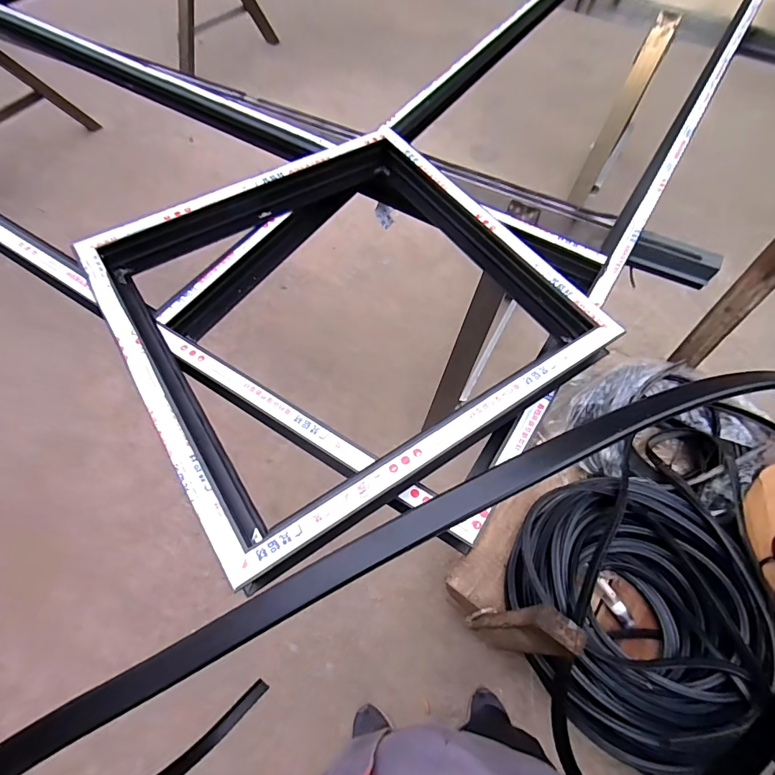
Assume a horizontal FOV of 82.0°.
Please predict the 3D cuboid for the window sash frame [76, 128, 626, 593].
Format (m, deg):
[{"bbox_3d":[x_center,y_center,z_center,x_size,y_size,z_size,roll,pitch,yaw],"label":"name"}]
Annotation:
[{"bbox_3d":[-0.077,-0.148,0.797,0.709,0.104,0.741,-31,65,-18],"label":"window sash frame"}]

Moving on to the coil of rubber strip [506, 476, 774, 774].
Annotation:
[{"bbox_3d":[0.576,0.498,1.053,0.555,0.189,0.542,1,60,-1],"label":"coil of rubber strip"}]

